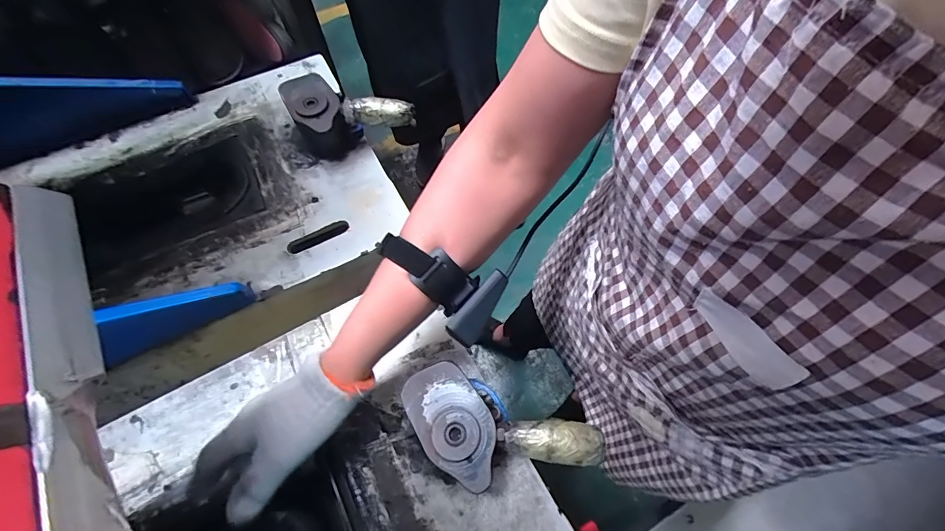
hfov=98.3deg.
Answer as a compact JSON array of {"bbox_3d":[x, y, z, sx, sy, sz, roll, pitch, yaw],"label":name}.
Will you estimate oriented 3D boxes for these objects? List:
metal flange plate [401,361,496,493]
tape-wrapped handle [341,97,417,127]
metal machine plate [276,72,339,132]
[{"bbox_3d":[-0.017,0.140,0.362,0.063,0.005,0.109,-28,67,-12],"label":"metal flange plate"},{"bbox_3d":[-0.125,-0.205,0.542,0.093,0.031,0.026,1,64,2],"label":"tape-wrapped handle"},{"bbox_3d":[-0.215,-0.219,0.547,0.064,0.017,0.107,-30,67,-13],"label":"metal machine plate"}]

